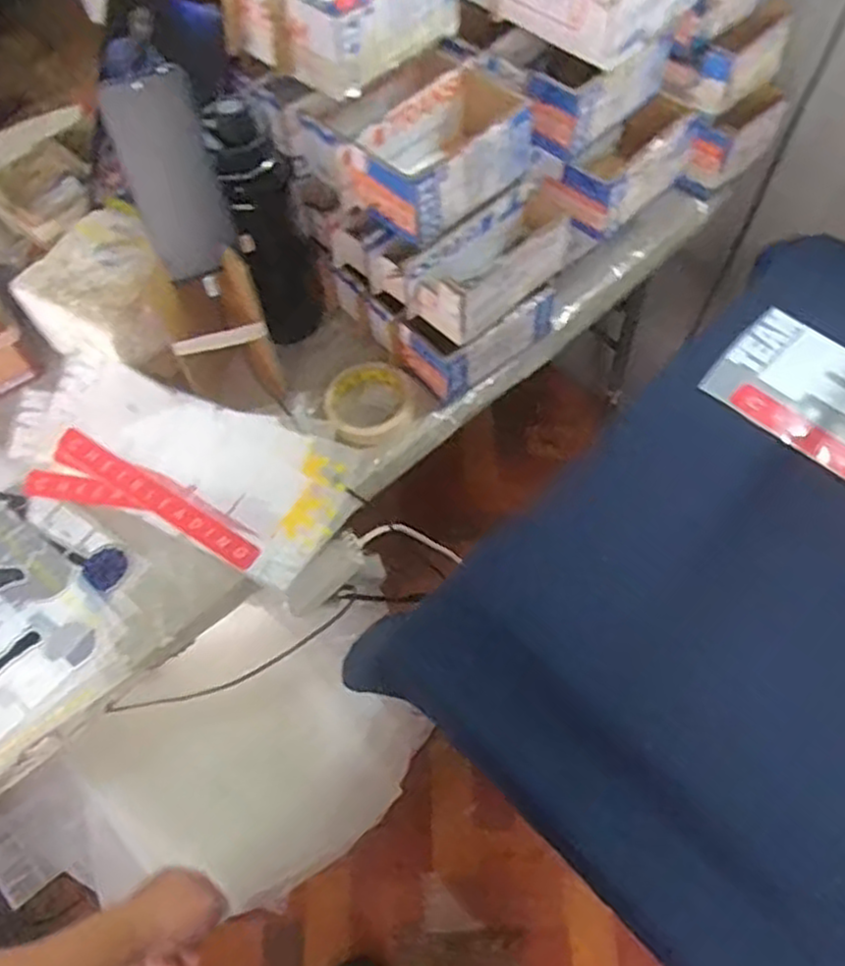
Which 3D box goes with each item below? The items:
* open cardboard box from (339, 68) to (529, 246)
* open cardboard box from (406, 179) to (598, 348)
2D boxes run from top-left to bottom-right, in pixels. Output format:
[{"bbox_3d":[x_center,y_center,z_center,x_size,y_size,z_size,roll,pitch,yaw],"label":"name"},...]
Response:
[{"bbox_3d":[0.022,-0.322,0.736,0.190,0.075,0.105,-42,65,-19],"label":"open cardboard box"},{"bbox_3d":[0.076,-0.228,0.775,0.184,0.078,0.071,-40,65,-18],"label":"open cardboard box"}]

